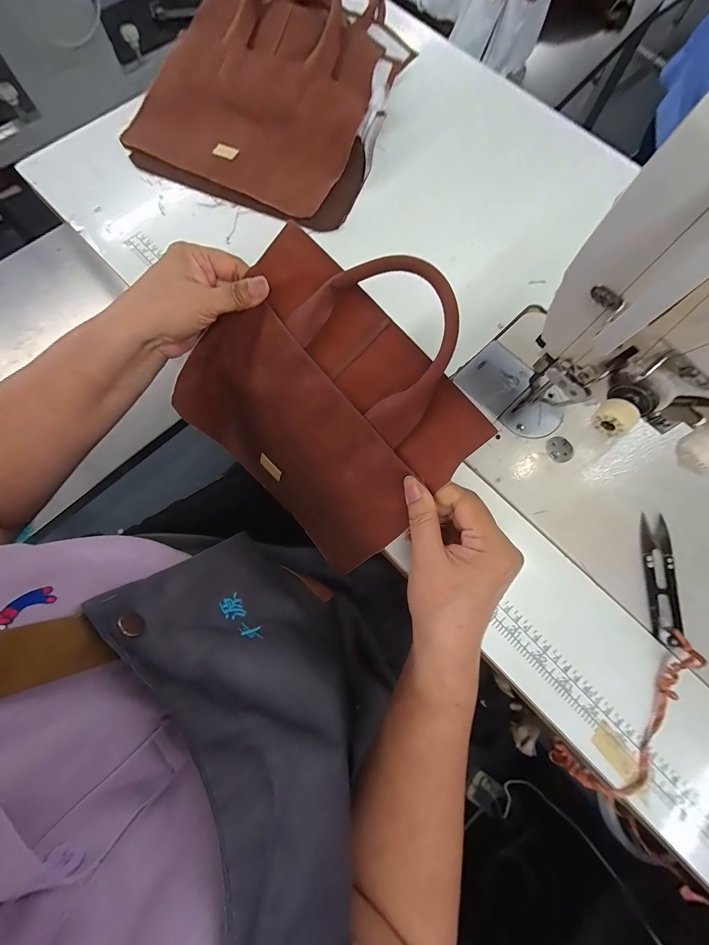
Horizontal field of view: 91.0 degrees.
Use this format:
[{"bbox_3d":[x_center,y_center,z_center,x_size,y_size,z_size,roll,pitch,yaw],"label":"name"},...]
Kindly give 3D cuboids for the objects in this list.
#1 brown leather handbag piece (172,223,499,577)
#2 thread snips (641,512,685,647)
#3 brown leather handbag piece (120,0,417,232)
[{"bbox_3d":[-0.031,-0.072,0.308,0.266,0.059,0.242,45,108,13],"label":"brown leather handbag piece"},{"bbox_3d":[0.254,0.086,0.285,0.028,0.008,0.100,7,74,0],"label":"thread snips"},{"bbox_3d":[-0.087,-0.459,0.404,0.279,0.051,0.330,24,91,4],"label":"brown leather handbag piece"}]

